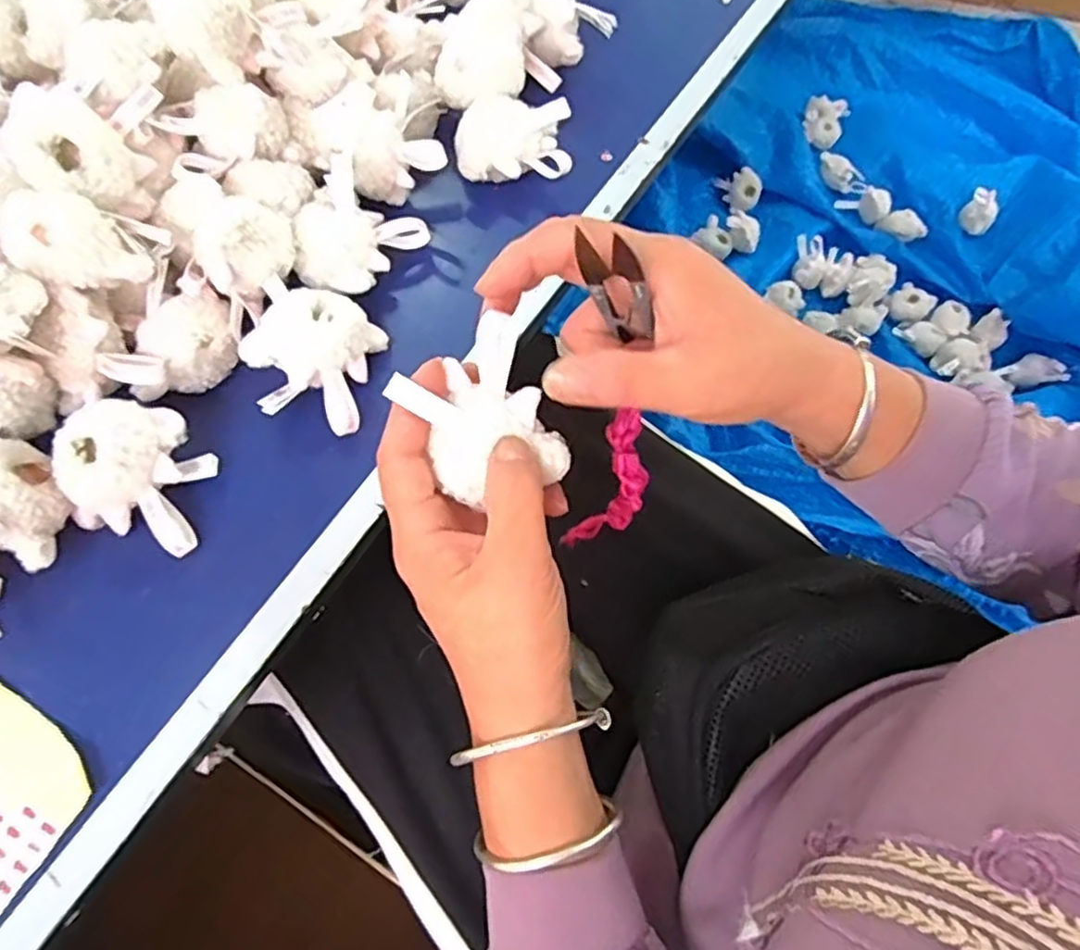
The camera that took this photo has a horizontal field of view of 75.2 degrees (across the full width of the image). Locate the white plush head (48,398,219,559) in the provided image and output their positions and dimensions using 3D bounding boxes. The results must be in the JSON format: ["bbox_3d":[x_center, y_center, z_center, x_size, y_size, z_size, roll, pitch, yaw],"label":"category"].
[{"bbox_3d":[-0.210,-0.002,0.360,0.068,0.039,0.065,1,66,-1],"label":"white plush head"}]

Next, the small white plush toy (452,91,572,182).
[{"bbox_3d":[-0.018,-0.217,0.457,0.073,0.032,0.049,3,66,0],"label":"small white plush toy"}]

